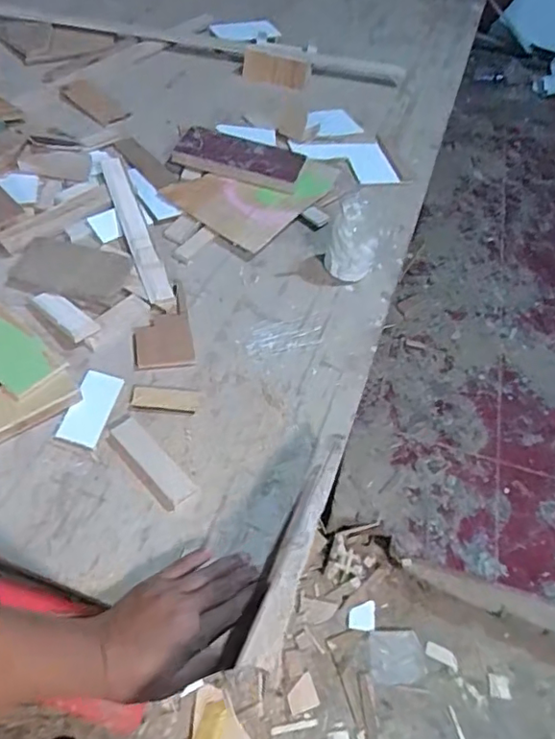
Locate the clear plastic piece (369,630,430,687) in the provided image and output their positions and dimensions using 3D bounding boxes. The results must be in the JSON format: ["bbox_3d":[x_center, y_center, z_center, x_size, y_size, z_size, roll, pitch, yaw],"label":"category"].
[{"bbox_3d":[0.247,0.590,1.162,0.116,0.006,0.098,1,51,-8],"label":"clear plastic piece"}]

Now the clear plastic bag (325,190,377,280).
[{"bbox_3d":[0.104,-0.173,0.773,0.065,0.088,0.074,17,54,1],"label":"clear plastic bag"}]

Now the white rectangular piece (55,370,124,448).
[{"bbox_3d":[-0.199,0.041,0.606,0.045,0.005,0.088,14,53,3],"label":"white rectangular piece"}]

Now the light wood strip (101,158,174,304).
[{"bbox_3d":[-0.196,-0.199,0.776,0.035,0.017,0.281,-16,57,-16],"label":"light wood strip"}]

